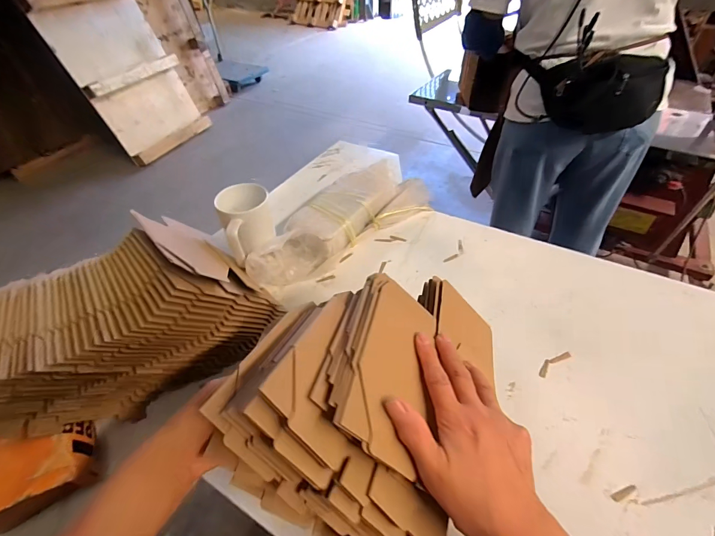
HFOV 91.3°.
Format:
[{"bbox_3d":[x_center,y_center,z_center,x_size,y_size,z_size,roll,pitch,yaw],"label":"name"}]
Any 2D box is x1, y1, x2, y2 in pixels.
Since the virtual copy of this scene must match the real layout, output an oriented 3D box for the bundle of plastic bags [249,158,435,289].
[{"bbox_3d":[-0.035,-0.103,0.681,0.407,0.076,0.149,-31,52,-22],"label":"bundle of plastic bags"}]

